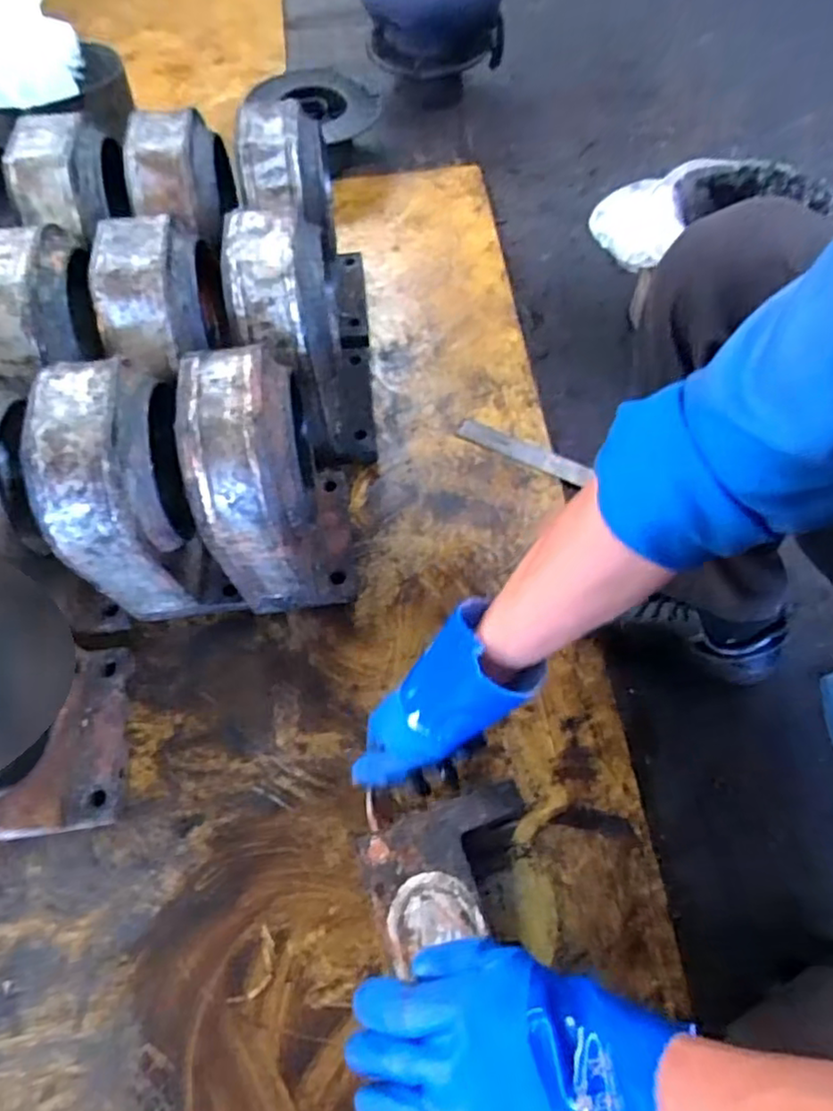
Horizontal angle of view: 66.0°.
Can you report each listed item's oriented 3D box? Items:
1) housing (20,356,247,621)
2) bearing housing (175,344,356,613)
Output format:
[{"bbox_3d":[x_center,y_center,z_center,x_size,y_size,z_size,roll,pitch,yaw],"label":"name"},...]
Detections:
[{"bbox_3d":[-0.306,-0.075,0.733,0.124,0.283,0.217,-7,62,-2],"label":"housing"},{"bbox_3d":[-0.160,-0.082,0.750,0.135,0.307,0.209,-8,62,-3],"label":"bearing housing"}]

